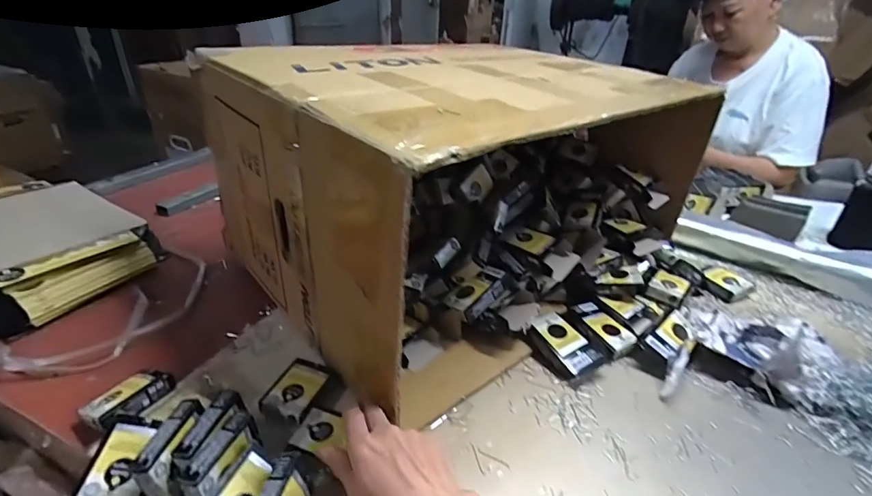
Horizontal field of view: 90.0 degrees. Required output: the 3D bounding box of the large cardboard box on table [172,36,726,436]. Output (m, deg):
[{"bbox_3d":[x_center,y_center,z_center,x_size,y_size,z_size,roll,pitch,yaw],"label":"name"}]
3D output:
[{"bbox_3d":[0.029,-0.125,0.646,0.546,0.294,0.443,-21,37,-36],"label":"large cardboard box on table"}]

